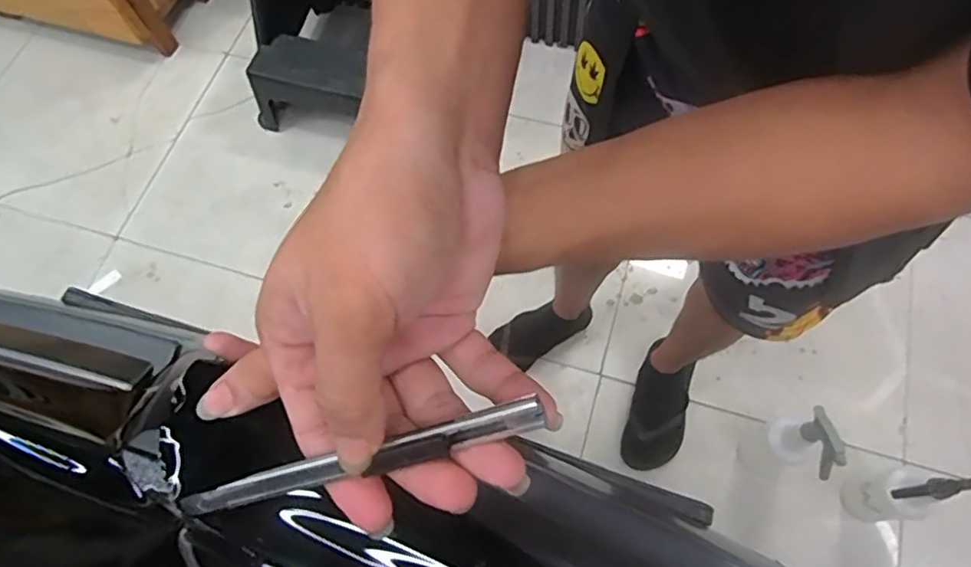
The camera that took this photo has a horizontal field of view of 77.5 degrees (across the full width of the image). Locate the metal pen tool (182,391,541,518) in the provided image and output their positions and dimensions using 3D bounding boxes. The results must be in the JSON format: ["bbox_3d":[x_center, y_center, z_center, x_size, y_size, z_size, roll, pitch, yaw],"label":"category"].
[{"bbox_3d":[-0.050,0.066,0.224,0.147,0.010,0.010,-19,65,14],"label":"metal pen tool"}]

